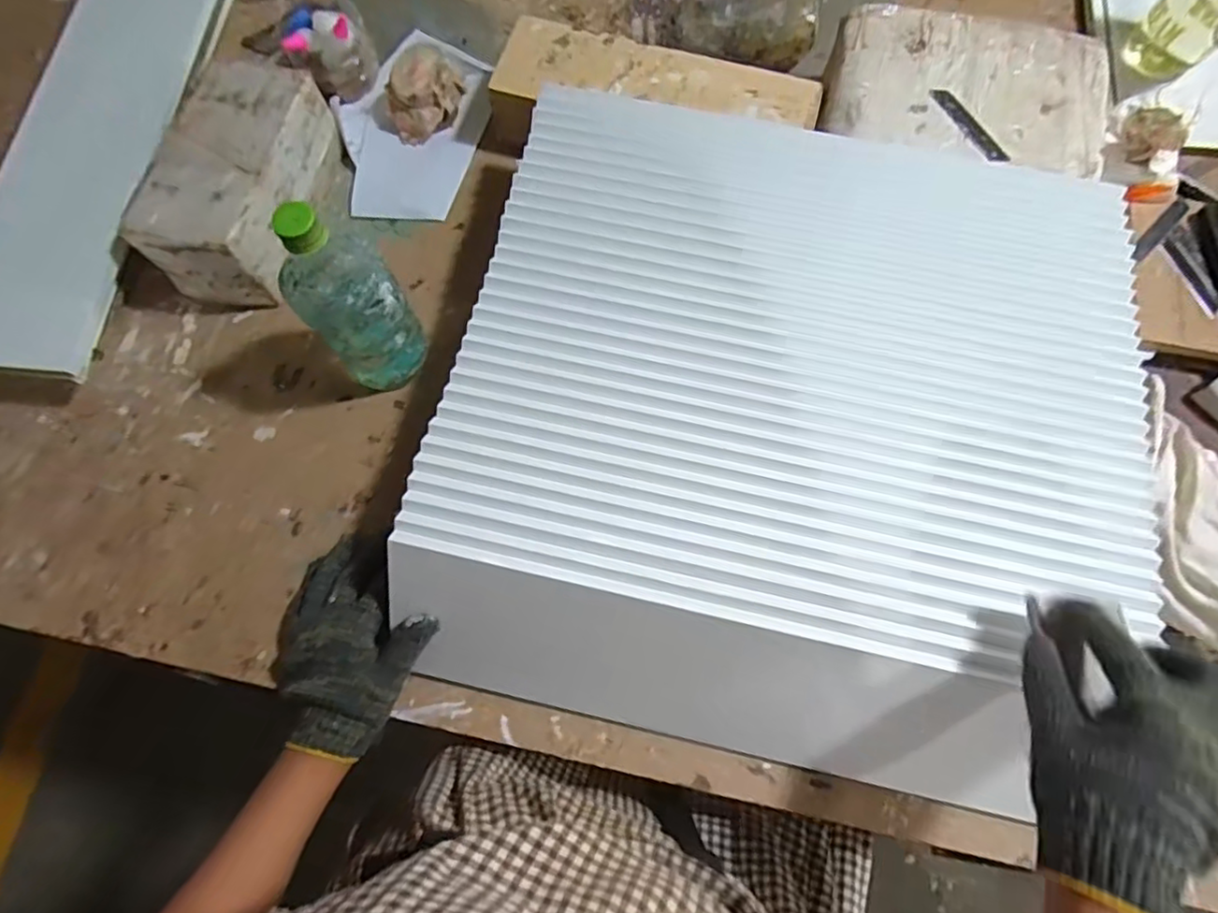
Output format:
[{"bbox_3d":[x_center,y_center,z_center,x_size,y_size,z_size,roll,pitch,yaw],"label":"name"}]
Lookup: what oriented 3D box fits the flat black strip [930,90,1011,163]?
[{"bbox_3d":[0.351,-0.324,0.583,0.021,0.004,0.101,-27,75,-8],"label":"flat black strip"}]

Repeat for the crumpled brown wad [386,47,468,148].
[{"bbox_3d":[-0.206,-0.410,0.669,0.091,0.056,0.074,-17,75,-4],"label":"crumpled brown wad"}]

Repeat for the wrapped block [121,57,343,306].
[{"bbox_3d":[-0.372,-0.275,0.607,0.123,0.098,0.230,7,75,2],"label":"wrapped block"}]

